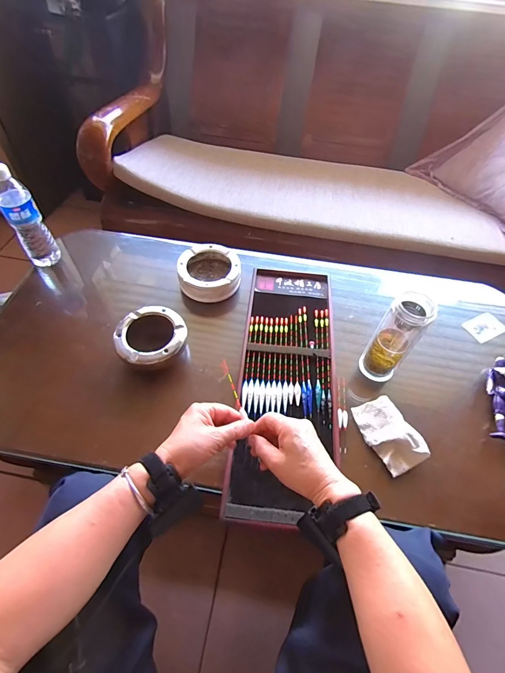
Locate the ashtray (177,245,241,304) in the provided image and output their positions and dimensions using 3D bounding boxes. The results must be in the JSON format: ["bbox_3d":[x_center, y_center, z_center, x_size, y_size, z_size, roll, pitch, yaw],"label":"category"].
[{"bbox_3d":[-0.098,-0.147,0.781,0.134,0.055,0.145,2,54,-2],"label":"ashtray"}]

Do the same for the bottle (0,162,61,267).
[{"bbox_3d":[-0.501,-0.261,0.739,0.065,0.234,0.078,-30,61,-22],"label":"bottle"}]

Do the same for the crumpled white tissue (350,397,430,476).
[{"bbox_3d":[0.237,0.167,0.586,0.076,0.031,0.126,-24,59,-19],"label":"crumpled white tissue"}]

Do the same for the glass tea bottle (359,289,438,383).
[{"bbox_3d":[0.254,0.007,0.609,0.067,0.191,0.058,30,58,17],"label":"glass tea bottle"}]

